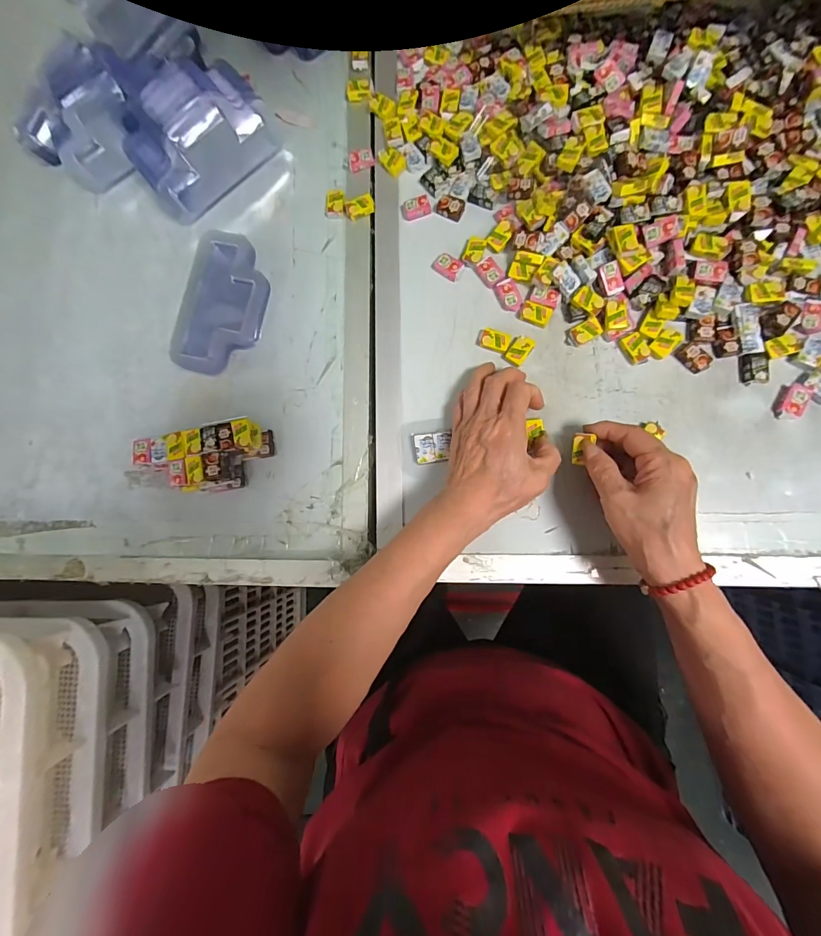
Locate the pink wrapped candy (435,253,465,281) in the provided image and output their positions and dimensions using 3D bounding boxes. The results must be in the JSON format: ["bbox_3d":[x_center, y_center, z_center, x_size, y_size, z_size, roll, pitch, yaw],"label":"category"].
[{"bbox_3d":[0.037,-0.193,0.382,0.027,0.006,0.018,38,89,10],"label":"pink wrapped candy"}]

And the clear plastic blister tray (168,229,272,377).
[{"bbox_3d":[-0.186,-0.161,0.400,0.078,0.028,0.134,12,85,8],"label":"clear plastic blister tray"}]

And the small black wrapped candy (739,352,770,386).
[{"bbox_3d":[0.294,-0.085,0.340,0.018,0.008,0.026,-2,83,7],"label":"small black wrapped candy"}]

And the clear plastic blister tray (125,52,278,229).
[{"bbox_3d":[-0.211,-0.330,0.398,0.139,0.081,0.077,-35,80,2],"label":"clear plastic blister tray"}]

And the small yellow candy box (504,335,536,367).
[{"bbox_3d":[0.100,-0.108,0.368,0.018,0.009,0.026,37,89,10],"label":"small yellow candy box"}]

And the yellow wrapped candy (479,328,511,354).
[{"bbox_3d":[0.078,-0.119,0.373,0.027,0.009,0.018,22,86,9],"label":"yellow wrapped candy"}]

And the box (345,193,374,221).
[{"bbox_3d":[-0.051,-0.265,0.403,0.029,0.005,0.020,-17,81,5],"label":"box"}]

